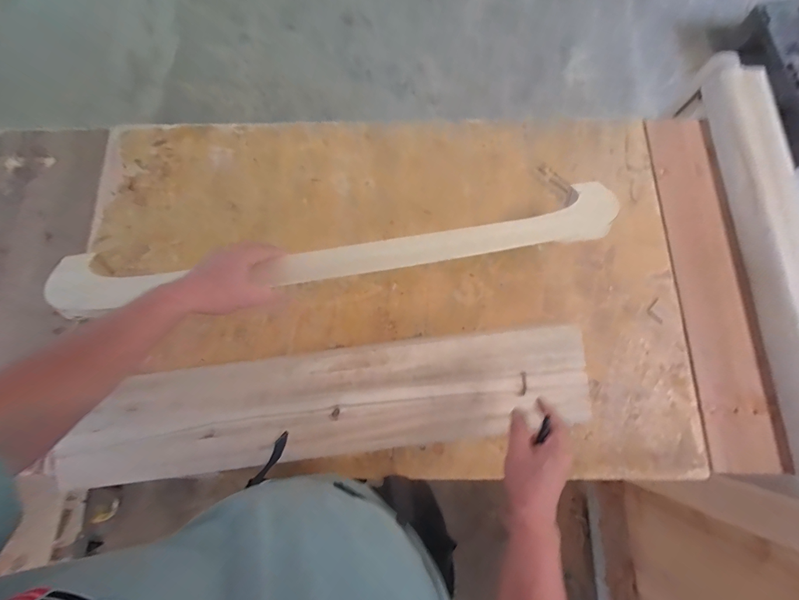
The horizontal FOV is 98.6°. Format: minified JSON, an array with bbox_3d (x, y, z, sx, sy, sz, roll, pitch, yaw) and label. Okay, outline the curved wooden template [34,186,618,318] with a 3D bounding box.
[{"bbox_3d":[-0.084,-0.079,0.516,0.858,0.027,0.139,-9,41,-4],"label":"curved wooden template"}]

